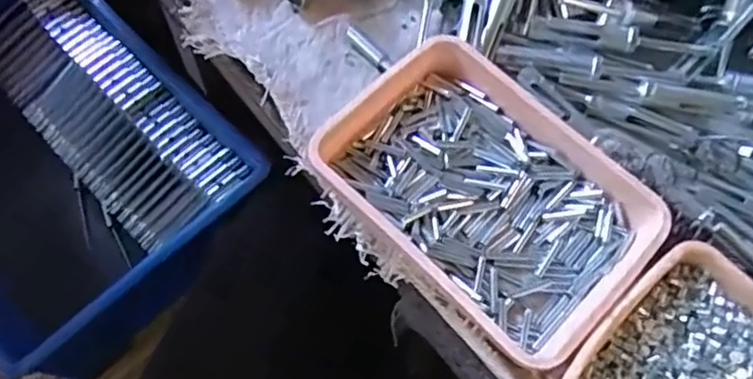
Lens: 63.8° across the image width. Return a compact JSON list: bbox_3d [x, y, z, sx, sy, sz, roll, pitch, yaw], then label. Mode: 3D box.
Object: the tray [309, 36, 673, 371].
[{"bbox_3d":[0.071,-0.003,0.390,0.199,0.033,0.145,43,72,14],"label":"tray"}]

